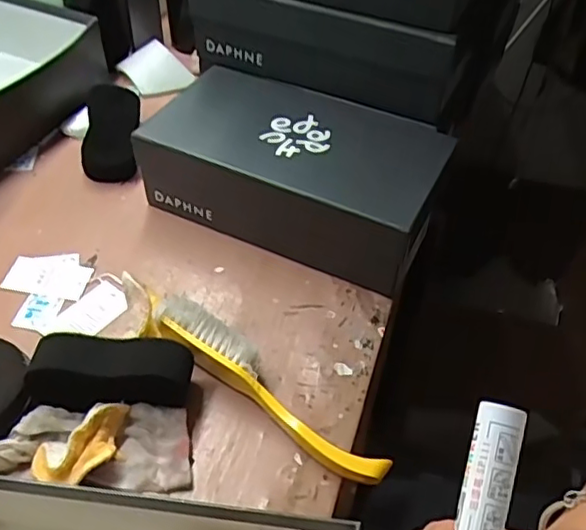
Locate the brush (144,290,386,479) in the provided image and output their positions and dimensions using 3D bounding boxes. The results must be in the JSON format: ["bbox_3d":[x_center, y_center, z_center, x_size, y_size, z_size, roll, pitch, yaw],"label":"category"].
[{"bbox_3d":[-0.040,0.093,0.514,0.268,0.052,0.045,31,54,23],"label":"brush"}]

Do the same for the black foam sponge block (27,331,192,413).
[{"bbox_3d":[-0.145,0.090,0.501,0.123,0.058,0.044,-1,48,-2],"label":"black foam sponge block"}]

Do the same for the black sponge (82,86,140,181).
[{"bbox_3d":[-0.215,-0.157,0.725,0.063,0.031,0.125,-2,69,-4],"label":"black sponge"}]

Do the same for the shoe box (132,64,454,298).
[{"bbox_3d":[0.001,-0.100,0.657,0.284,0.106,0.156,21,51,16],"label":"shoe box"}]

